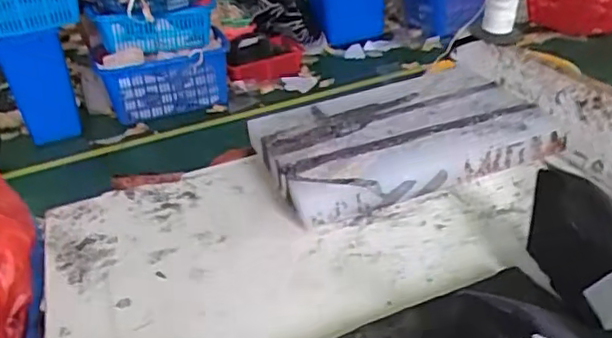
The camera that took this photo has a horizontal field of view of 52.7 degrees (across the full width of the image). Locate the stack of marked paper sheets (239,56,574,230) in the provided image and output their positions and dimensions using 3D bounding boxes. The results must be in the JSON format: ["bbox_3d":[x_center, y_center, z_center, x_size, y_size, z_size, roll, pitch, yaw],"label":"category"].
[{"bbox_3d":[0.104,-0.035,0.708,0.300,0.052,0.199,-15,31,-13],"label":"stack of marked paper sheets"}]

